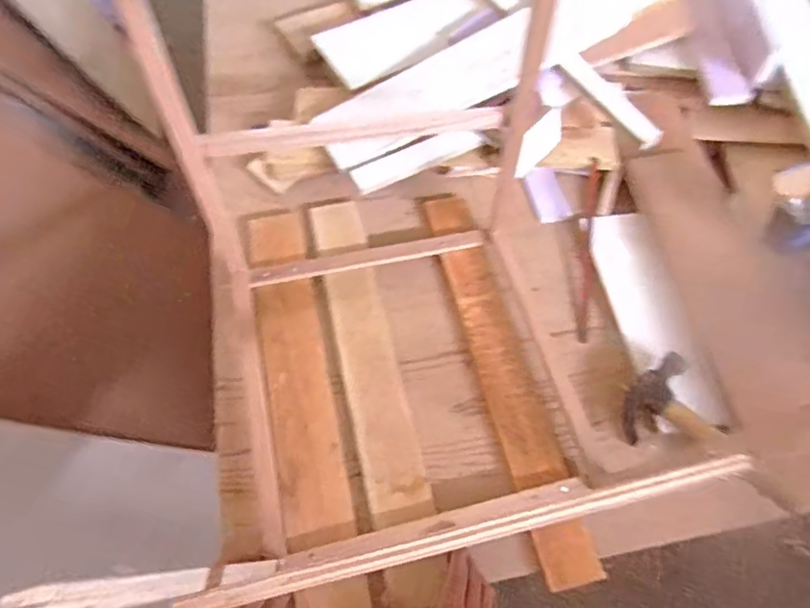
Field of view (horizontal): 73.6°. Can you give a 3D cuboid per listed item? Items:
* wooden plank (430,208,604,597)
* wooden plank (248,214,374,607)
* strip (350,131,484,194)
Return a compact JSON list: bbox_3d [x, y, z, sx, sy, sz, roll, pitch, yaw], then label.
[{"bbox_3d":[0.130,0.077,0.736,0.066,0.018,0.554,-12,62,-7],"label":"wooden plank"},{"bbox_3d":[-0.136,0.115,0.703,0.082,0.029,0.562,-12,62,-7],"label":"wooden plank"},{"bbox_3d":[0.016,-0.220,0.821,0.205,0.027,0.044,-26,65,-14],"label":"strip"}]

